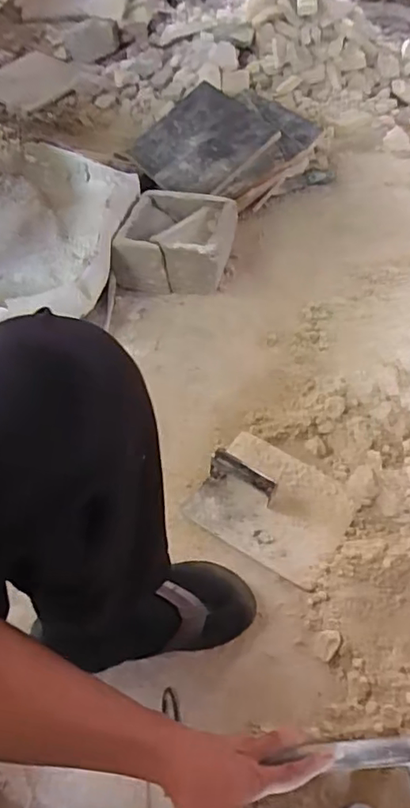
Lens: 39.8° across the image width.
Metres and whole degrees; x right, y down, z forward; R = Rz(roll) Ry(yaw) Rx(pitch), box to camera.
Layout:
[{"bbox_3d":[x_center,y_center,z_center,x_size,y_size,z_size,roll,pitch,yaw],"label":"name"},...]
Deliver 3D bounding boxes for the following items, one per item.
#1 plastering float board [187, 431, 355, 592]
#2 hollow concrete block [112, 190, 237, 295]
[{"bbox_3d":[0.097,0.130,0.791,0.204,0.056,0.164,28,58,20],"label":"plastering float board"},{"bbox_3d":[-0.055,-0.314,1.117,0.213,0.115,0.199,8,55,2],"label":"hollow concrete block"}]

